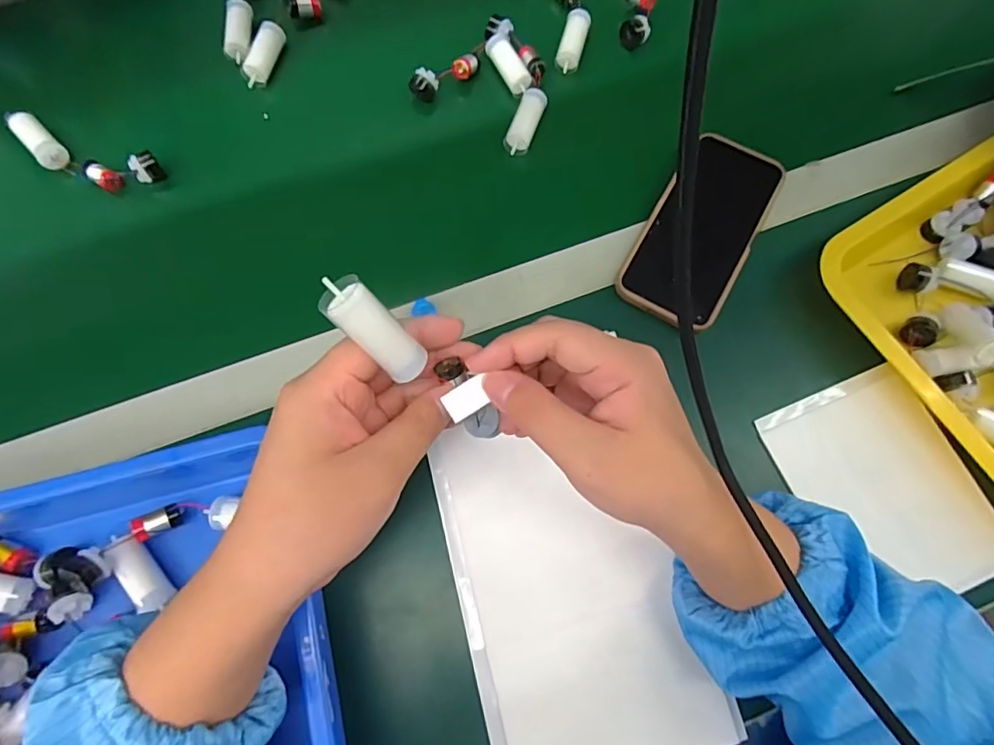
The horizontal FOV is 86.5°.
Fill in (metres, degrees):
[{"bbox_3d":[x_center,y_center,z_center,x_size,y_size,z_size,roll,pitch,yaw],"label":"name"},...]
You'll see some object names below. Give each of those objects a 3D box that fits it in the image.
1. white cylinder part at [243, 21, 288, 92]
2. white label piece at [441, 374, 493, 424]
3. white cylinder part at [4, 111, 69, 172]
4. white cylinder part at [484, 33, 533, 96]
[{"bbox_3d":[-0.200,-0.270,0.451,0.020,0.019,0.059,14,75,2],"label":"white cylinder part"},{"bbox_3d":[-0.016,0.014,0.265,0.021,0.004,0.015,-32,91,0],"label":"white label piece"},{"bbox_3d":[-0.367,-0.188,0.420,0.020,0.015,0.063,-44,80,-12],"label":"white cylinder part"},{"bbox_3d":[0.010,-0.263,0.452,0.019,0.018,0.056,-28,77,-9],"label":"white cylinder part"}]

